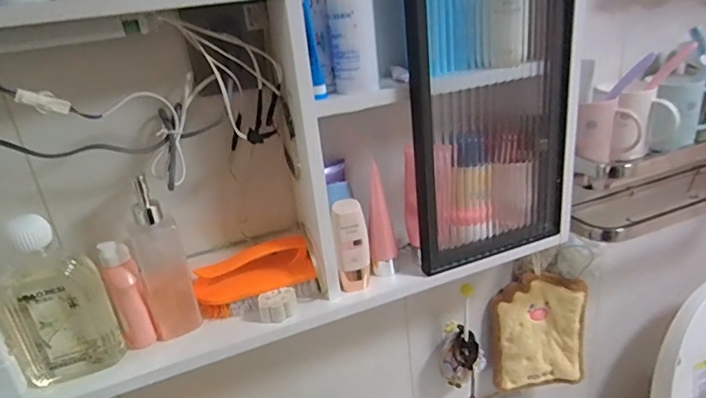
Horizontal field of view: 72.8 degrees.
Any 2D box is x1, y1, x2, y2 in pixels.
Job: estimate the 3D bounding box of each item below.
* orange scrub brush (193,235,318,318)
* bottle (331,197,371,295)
[{"bbox_3d":[-0.108,0.092,0.545,0.133,0.059,0.063,-15,23,-20],"label":"orange scrub brush"},{"bbox_3d":[0.000,0.056,0.551,0.038,0.112,0.027,-7,22,0],"label":"bottle"}]

